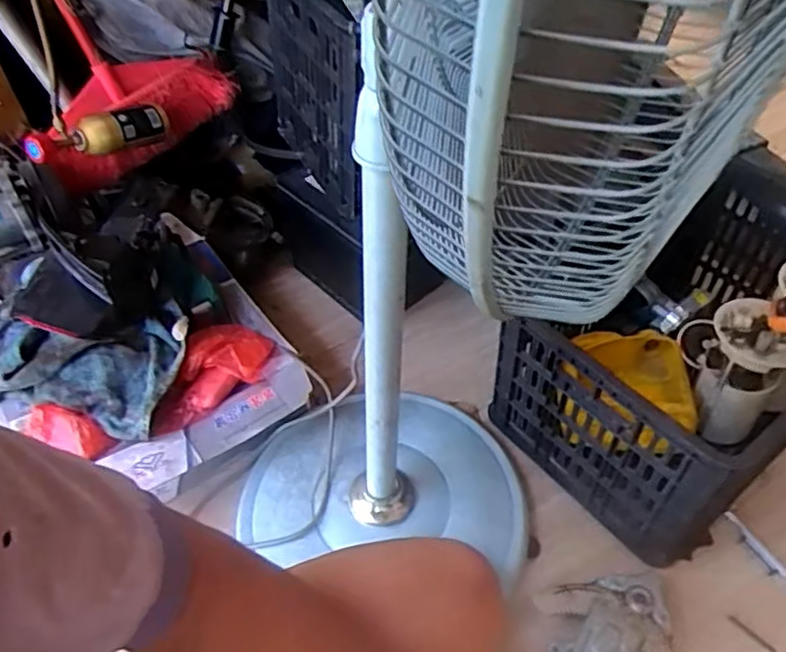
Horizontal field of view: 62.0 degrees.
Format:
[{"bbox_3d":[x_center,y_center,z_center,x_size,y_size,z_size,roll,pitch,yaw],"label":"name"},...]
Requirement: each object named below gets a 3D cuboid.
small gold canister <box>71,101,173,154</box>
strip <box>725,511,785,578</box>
[{"bbox_3d":[-0.420,-0.304,1.012,0.047,0.062,0.160,33,43,29],"label":"small gold canister"},{"bbox_3d":[0.490,0.300,0.867,0.023,0.009,0.124,-30,54,-8],"label":"strip"}]

